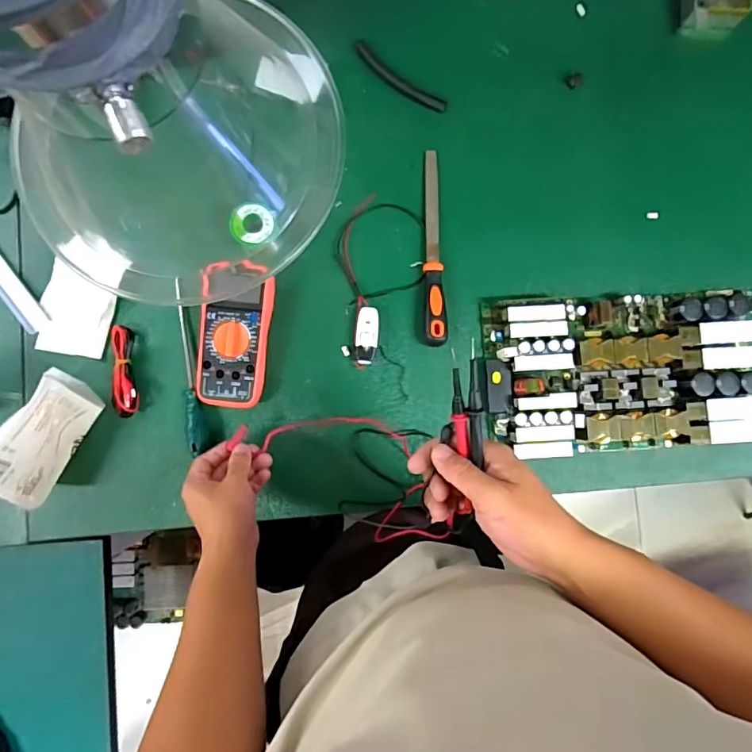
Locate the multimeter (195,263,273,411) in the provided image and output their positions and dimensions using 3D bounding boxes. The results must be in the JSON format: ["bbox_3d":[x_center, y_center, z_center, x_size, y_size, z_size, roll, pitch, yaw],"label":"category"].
[{"bbox_3d":[-0.172,-0.049,0.609,0.080,0.042,0.170,6,88,-1],"label":"multimeter"}]

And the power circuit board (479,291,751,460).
[{"bbox_3d":[0.321,-0.005,0.621,0.362,0.039,0.197,-2,88,-1],"label":"power circuit board"}]

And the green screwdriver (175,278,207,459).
[{"bbox_3d":[-0.235,-0.012,0.615,0.019,0.029,0.216,-10,89,-1],"label":"green screwdriver"}]

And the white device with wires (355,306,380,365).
[{"bbox_3d":[-0.011,-0.051,0.626,0.028,0.015,0.072,4,88,-1],"label":"white device with wires"}]

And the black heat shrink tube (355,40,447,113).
[{"bbox_3d":[0.030,-0.391,0.653,0.142,0.011,0.023,38,88,0],"label":"black heat shrink tube"}]

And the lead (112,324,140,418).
[{"bbox_3d":[-0.311,-0.007,0.612,0.025,0.026,0.112,-6,89,-1],"label":"lead"}]

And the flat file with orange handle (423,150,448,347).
[{"bbox_3d":[0.072,-0.166,0.630,0.026,0.027,0.253,-2,88,-1],"label":"flat file with orange handle"}]

